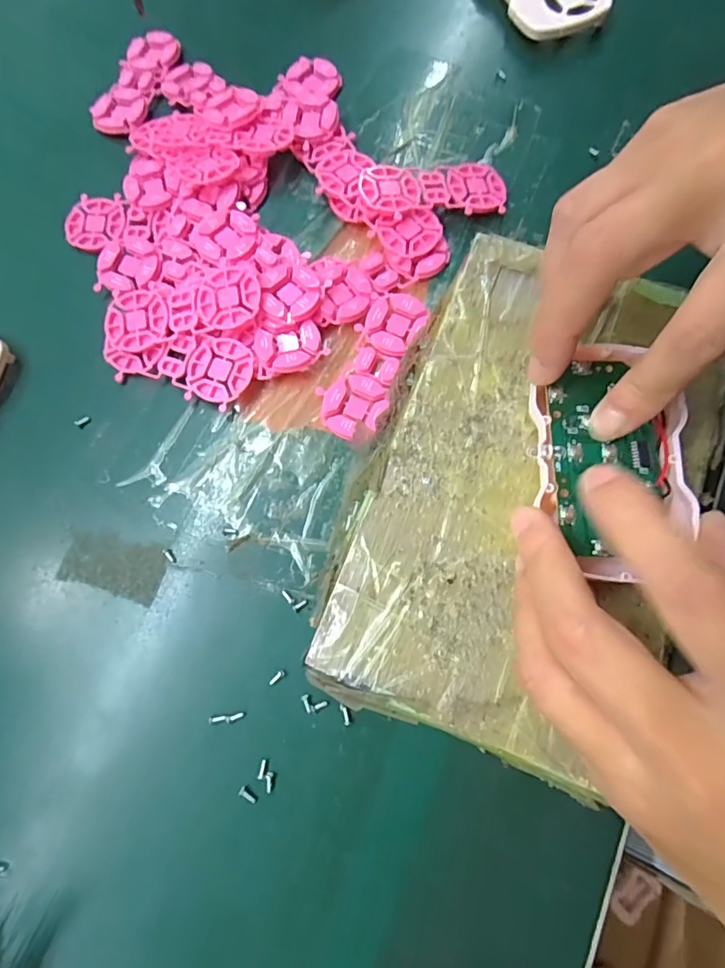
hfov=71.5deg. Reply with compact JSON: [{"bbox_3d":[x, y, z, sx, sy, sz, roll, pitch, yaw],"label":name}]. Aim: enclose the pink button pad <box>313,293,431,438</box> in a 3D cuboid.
[{"bbox_3d":[0.005,-0.056,0.235,0.031,0.008,0.074,28,77,8],"label":"pink button pad"}]

